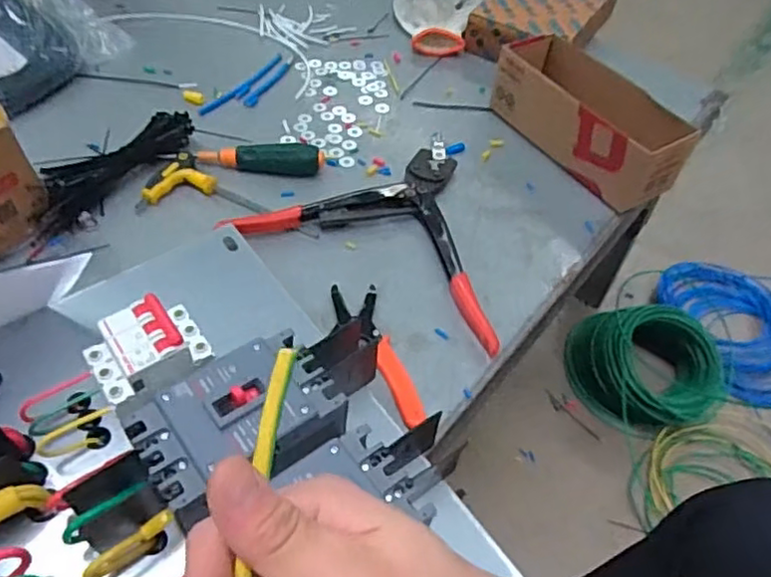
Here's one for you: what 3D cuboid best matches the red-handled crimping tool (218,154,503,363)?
[{"bbox_3d":[0.027,-0.075,0.647,0.257,0.026,0.219,24,53,14],"label":"red-handled crimping tool"}]

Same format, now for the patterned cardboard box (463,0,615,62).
[{"bbox_3d":[0.220,-0.379,0.905,0.145,0.057,0.248,26,53,16],"label":"patterned cardboard box"}]

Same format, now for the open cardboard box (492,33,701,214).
[{"bbox_3d":[0.225,-0.193,0.732,0.094,0.085,0.238,-23,56,-22],"label":"open cardboard box"}]

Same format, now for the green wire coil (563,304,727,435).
[{"bbox_3d":[0.423,0.111,1.031,0.219,0.114,0.207,2,51,-3],"label":"green wire coil"}]

